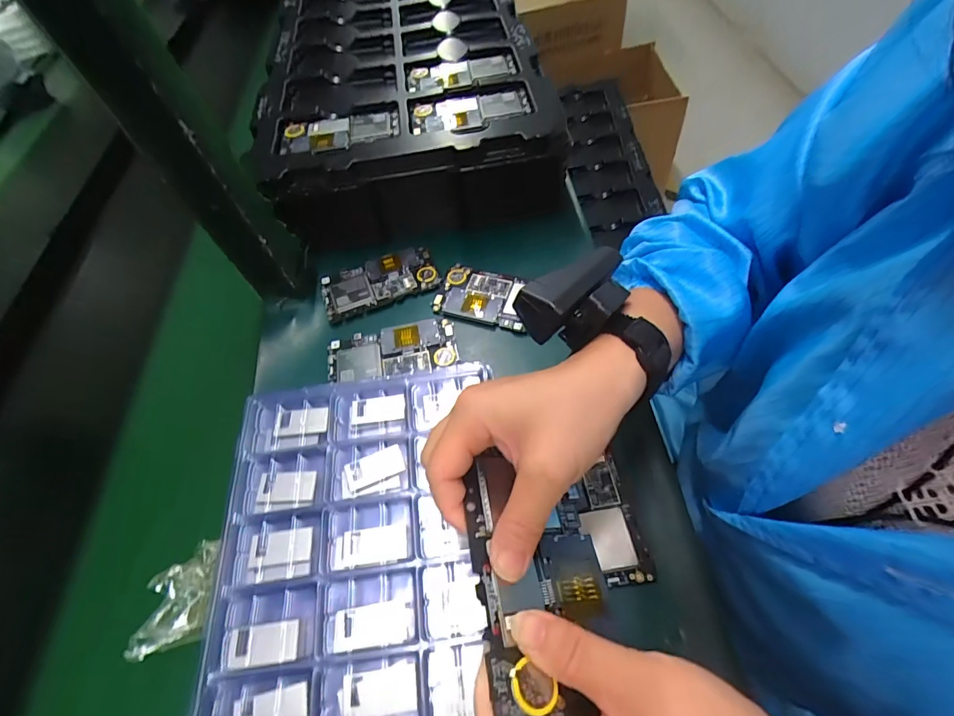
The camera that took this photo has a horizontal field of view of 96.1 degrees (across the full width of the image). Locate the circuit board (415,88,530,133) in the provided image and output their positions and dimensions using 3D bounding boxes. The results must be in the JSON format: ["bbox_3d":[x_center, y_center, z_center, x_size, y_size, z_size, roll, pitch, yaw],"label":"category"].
[{"bbox_3d":[-0.006,-0.258,0.451,0.121,0.012,0.058,-9,58,-1],"label":"circuit board"}]

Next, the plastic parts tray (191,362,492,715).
[{"bbox_3d":[-0.065,0.189,0.273,0.216,0.033,0.388,-6,58,1],"label":"plastic parts tray"}]

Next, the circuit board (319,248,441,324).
[{"bbox_3d":[-0.106,-0.083,0.467,0.123,0.009,0.069,-18,58,-7],"label":"circuit board"}]

